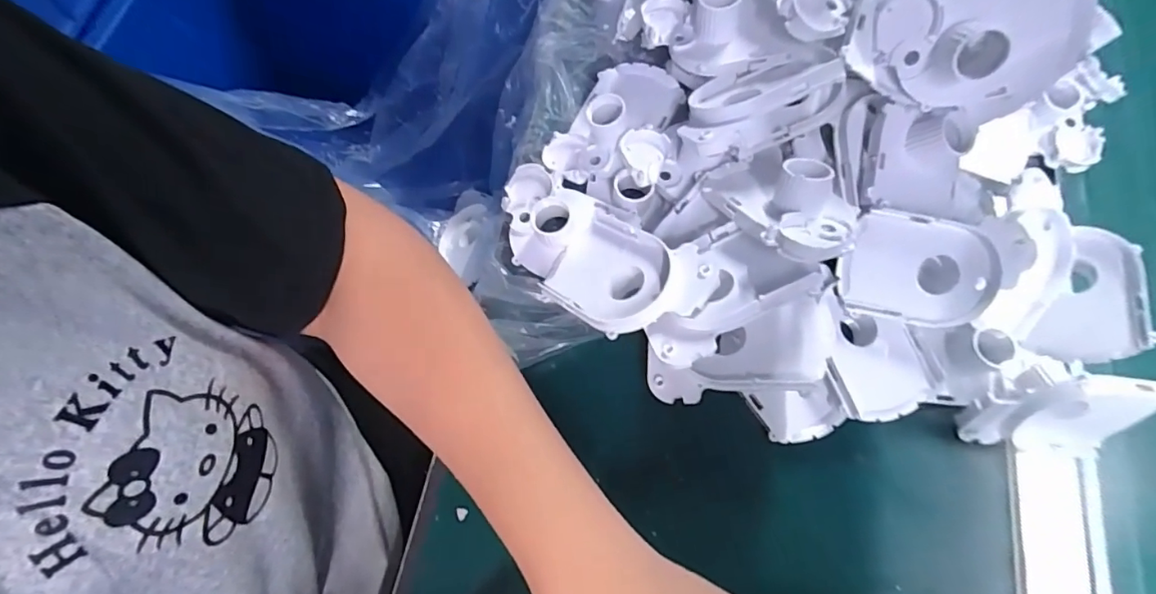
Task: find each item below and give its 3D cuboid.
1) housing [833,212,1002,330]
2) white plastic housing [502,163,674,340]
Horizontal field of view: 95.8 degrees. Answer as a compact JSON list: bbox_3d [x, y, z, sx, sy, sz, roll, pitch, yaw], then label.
[{"bbox_3d":[0.202,-0.015,0.310,0.083,0.011,0.061,12,106,10],"label":"housing"},{"bbox_3d":[0.000,-0.033,0.330,0.064,0.035,0.147,-36,54,-14],"label":"white plastic housing"}]

